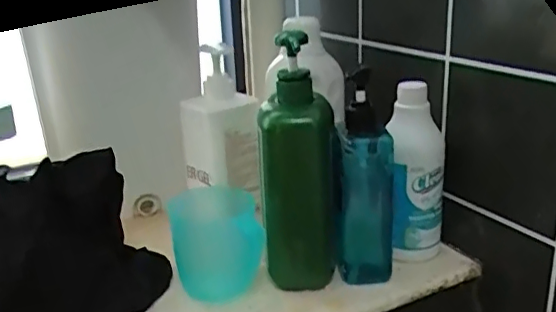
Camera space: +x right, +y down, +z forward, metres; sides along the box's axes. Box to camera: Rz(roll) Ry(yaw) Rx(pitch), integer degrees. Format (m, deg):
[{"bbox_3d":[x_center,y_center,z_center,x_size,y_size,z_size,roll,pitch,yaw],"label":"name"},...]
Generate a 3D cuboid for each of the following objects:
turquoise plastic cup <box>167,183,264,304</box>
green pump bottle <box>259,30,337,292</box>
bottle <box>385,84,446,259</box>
[{"bbox_3d":[-0.065,0.089,0.620,0.087,0.096,0.086,-3,20,1],"label":"turquoise plastic cup"},{"bbox_3d":[0.018,0.016,0.580,0.075,0.251,0.047,-5,20,-5],"label":"green pump bottle"},{"bbox_3d":[0.143,0.018,0.620,0.071,0.179,0.053,-9,21,-17],"label":"bottle"}]

